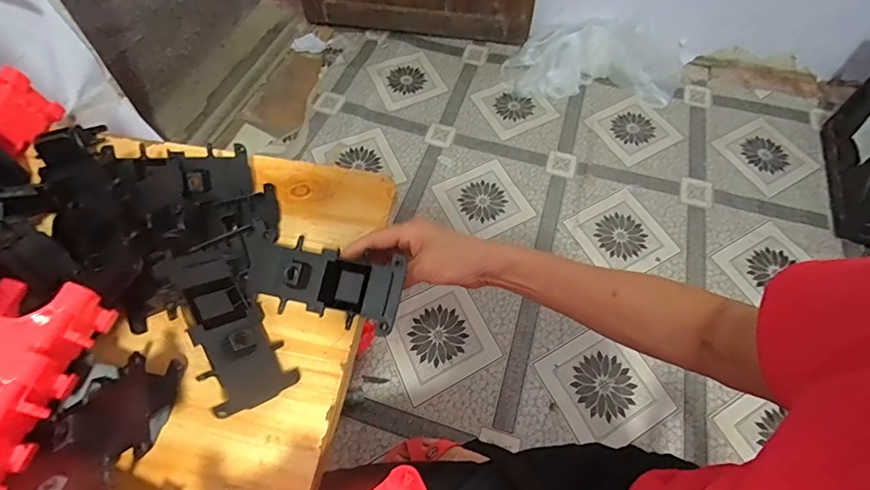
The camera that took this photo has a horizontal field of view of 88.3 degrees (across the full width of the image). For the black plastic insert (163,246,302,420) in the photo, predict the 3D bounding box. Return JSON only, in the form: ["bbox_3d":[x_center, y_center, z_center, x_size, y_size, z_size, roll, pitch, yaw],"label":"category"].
[{"bbox_3d":[-0.181,0.060,0.395,0.071,0.021,0.163,-16,68,-40],"label":"black plastic insert"}]

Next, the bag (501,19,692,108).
[{"bbox_3d":[0.502,-0.588,1.394,0.527,0.166,0.241,7,59,3],"label":"bag"}]

